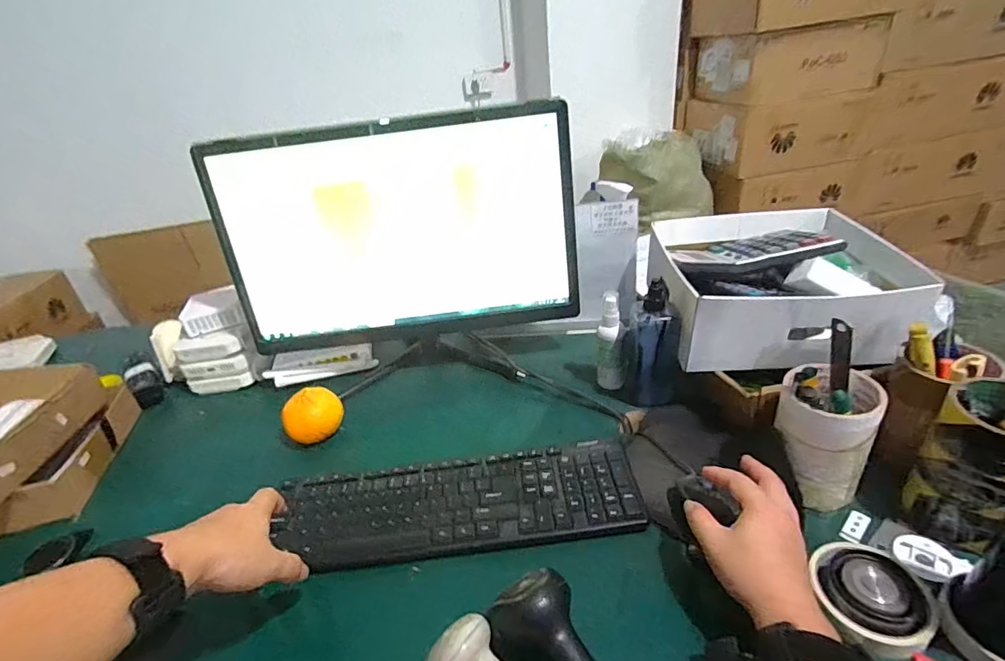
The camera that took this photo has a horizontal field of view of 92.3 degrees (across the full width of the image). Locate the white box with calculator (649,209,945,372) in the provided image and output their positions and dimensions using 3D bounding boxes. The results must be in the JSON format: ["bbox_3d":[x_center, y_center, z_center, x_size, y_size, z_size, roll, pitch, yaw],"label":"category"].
[{"bbox_3d":[0.360,-0.064,0.650,0.295,0.103,0.278,1,32,13],"label":"white box with calculator"}]

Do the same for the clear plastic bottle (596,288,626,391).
[{"bbox_3d":[0.152,0.019,0.675,0.040,0.148,0.030,1,32,13],"label":"clear plastic bottle"}]

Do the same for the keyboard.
[{"bbox_3d":[-0.048,0.195,0.540,0.392,0.018,0.124,-6,31,1],"label":"keyboard"}]

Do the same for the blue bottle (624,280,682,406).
[{"bbox_3d":[0.196,0.024,0.635,0.064,0.163,0.048,1,32,13],"label":"blue bottle"}]

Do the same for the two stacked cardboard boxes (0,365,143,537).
[{"bbox_3d":[-0.658,0.160,0.646,0.214,0.134,0.249,-13,31,-9],"label":"two stacked cardboard boxes"}]

